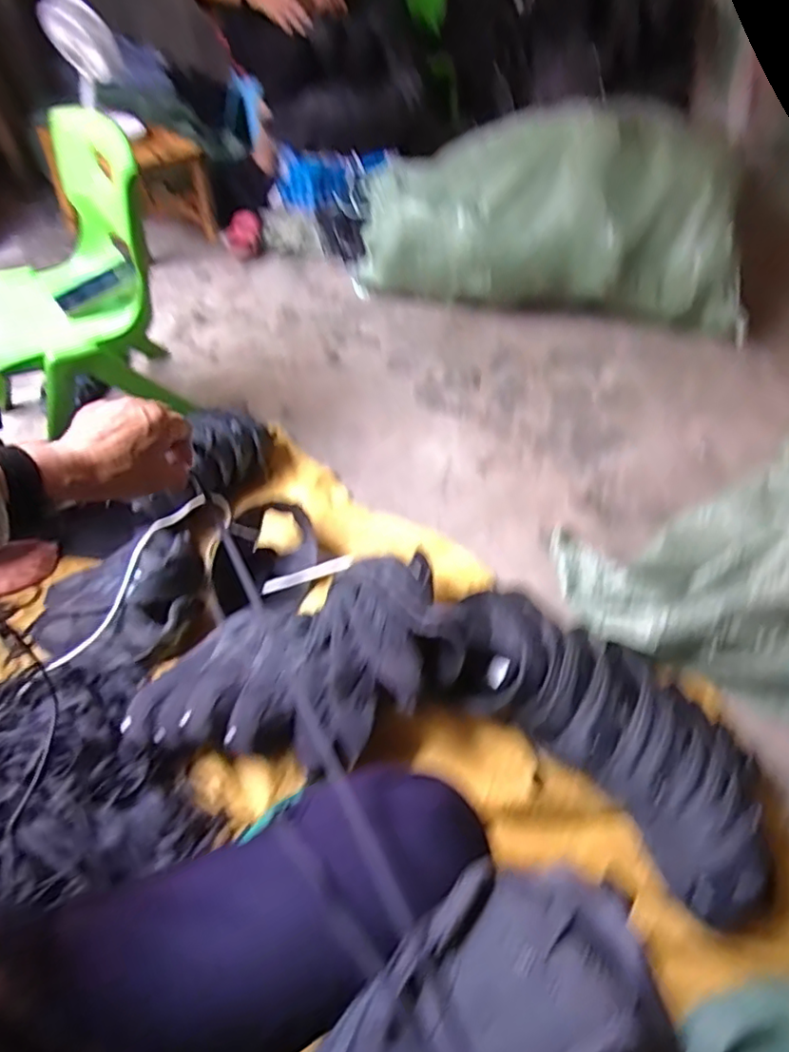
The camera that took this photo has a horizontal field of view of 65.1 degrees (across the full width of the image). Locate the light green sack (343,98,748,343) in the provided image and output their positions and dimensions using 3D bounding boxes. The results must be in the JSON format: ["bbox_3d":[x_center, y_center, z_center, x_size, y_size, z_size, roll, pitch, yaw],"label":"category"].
[{"bbox_3d":[0.384,-0.833,1.570,0.894,0.382,0.622,6,51,2],"label":"light green sack"}]

